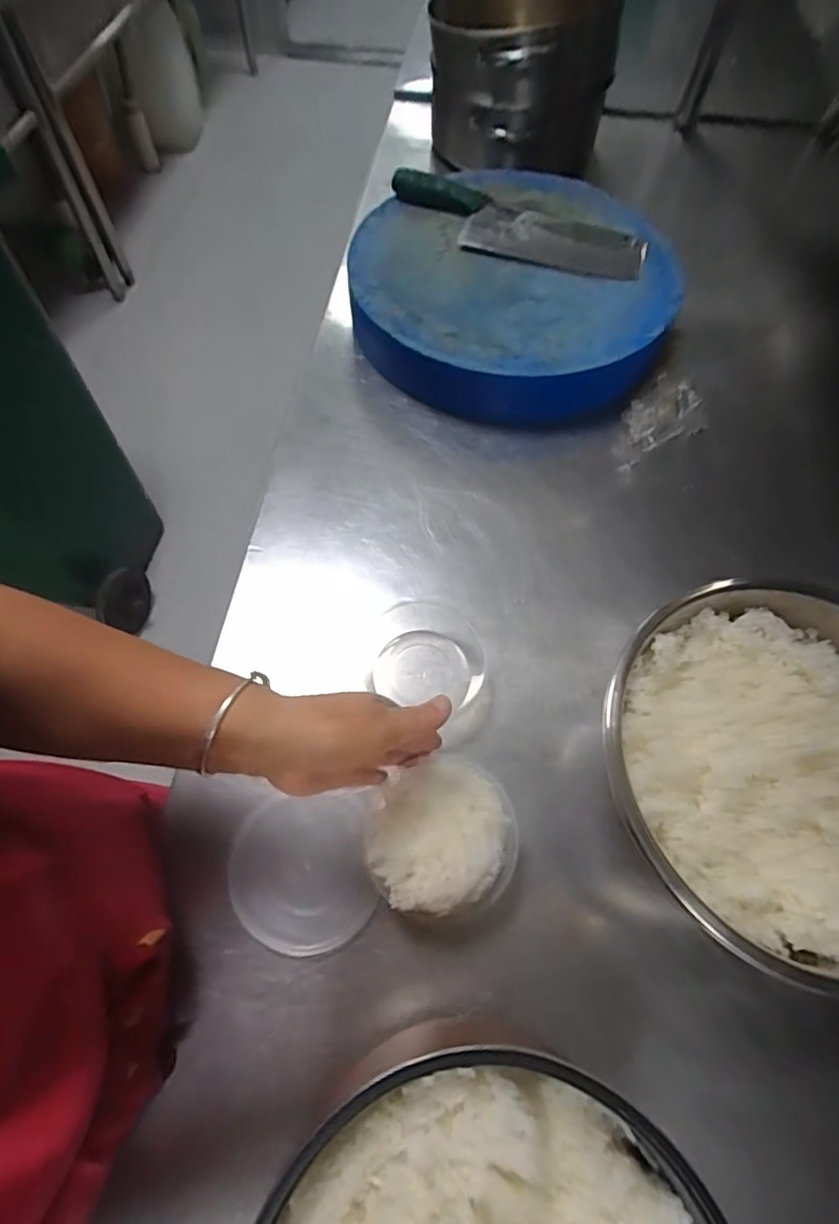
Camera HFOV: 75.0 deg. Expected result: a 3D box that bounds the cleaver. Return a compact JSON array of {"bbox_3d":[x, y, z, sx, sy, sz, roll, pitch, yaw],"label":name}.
[{"bbox_3d":[0.128,-0.525,0.741,0.354,0.037,0.118,12,63,4],"label":"cleaver"}]

